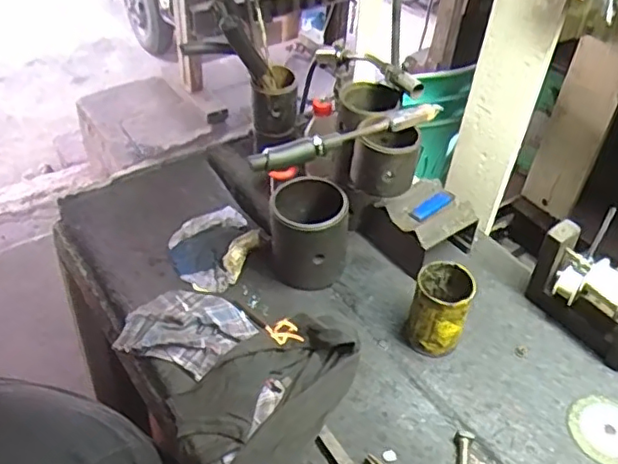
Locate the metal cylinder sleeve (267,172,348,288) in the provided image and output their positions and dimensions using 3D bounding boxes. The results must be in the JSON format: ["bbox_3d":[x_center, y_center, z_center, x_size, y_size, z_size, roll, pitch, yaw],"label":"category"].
[{"bbox_3d":[0.001,-0.003,0.908,0.115,0.112,0.128,4,42,0],"label":"metal cylinder sleeve"}]

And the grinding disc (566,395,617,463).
[{"bbox_3d":[0.378,0.250,0.767,0.100,0.008,0.095,2,42,-2],"label":"grinding disc"}]

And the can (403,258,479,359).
[{"bbox_3d":[0.177,0.108,0.829,0.077,0.116,0.081,20,44,18],"label":"can"}]

